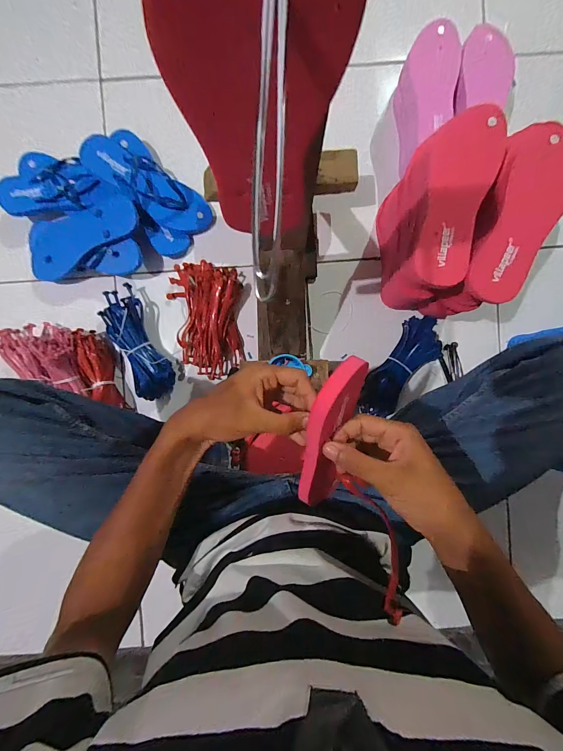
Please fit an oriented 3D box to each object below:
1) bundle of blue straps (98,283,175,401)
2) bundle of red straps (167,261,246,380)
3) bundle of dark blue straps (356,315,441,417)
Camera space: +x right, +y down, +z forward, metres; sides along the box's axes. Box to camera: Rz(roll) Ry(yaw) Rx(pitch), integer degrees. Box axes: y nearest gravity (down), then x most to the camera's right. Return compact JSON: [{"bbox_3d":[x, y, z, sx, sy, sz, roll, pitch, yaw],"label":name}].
[{"bbox_3d":[-0.296,-0.061,0.639,0.089,0.041,0.228,-25,93,1],"label":"bundle of blue straps"},{"bbox_3d":[-0.152,-0.114,0.644,0.144,0.044,0.234,-3,93,0],"label":"bundle of red straps"},{"bbox_3d":[0.246,-0.021,0.646,0.088,0.039,0.225,35,92,-2],"label":"bundle of dark blue straps"}]

